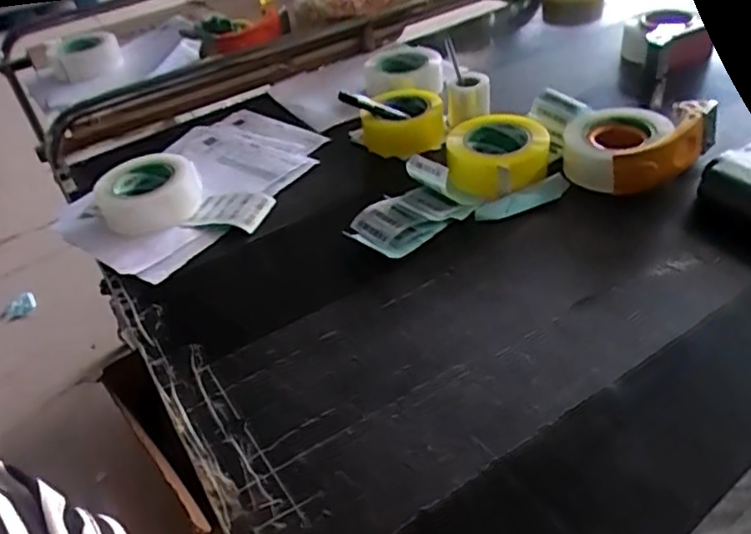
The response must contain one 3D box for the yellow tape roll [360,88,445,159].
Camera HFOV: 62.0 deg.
[{"bbox_3d":[0.041,-0.203,0.858,0.103,0.053,0.103,-4,41,4],"label":"yellow tape roll"}]

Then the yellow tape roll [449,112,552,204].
[{"bbox_3d":[0.148,-0.130,0.757,0.120,0.054,0.126,-4,41,4],"label":"yellow tape roll"}]

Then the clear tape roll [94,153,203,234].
[{"bbox_3d":[-0.279,-0.096,0.777,0.125,0.046,0.105,-26,44,-20],"label":"clear tape roll"}]

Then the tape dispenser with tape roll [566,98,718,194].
[{"bbox_3d":[0.316,-0.144,0.740,0.178,0.062,0.103,-9,41,-2],"label":"tape dispenser with tape roll"}]

